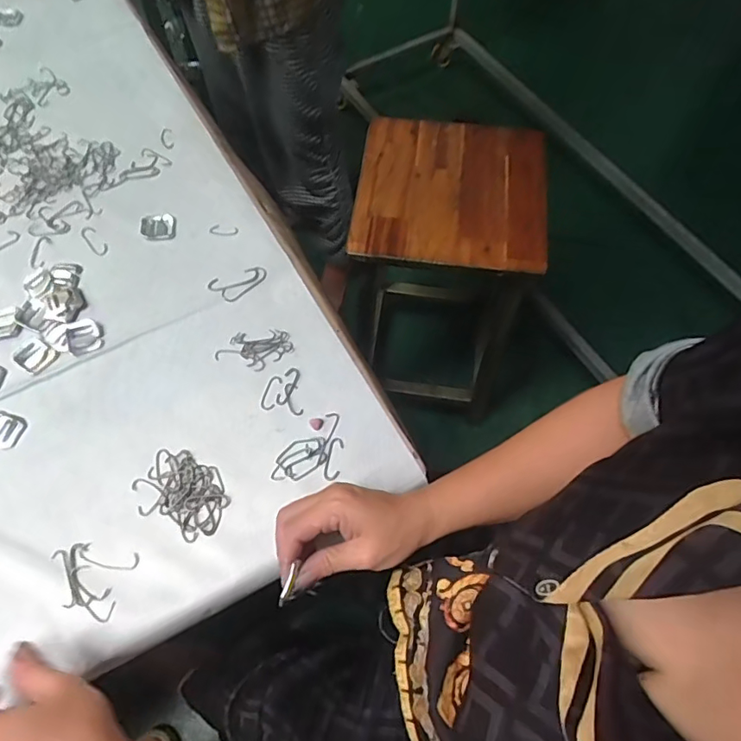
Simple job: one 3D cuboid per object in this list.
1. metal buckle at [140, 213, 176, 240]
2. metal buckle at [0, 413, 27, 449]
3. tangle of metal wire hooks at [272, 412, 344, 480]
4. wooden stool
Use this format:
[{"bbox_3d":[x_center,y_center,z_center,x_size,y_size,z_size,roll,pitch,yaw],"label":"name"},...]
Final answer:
[{"bbox_3d":[-0.231,-0.157,0.568,0.035,0.009,0.031,-6,65,-2],"label":"metal buckle"},{"bbox_3d":[-0.334,0.053,0.469,0.036,0.004,0.031,19,66,9],"label":"metal buckle"},{"bbox_3d":[-0.053,0.067,0.462,0.056,0.004,0.063,5,65,3],"label":"tangle of metal wire hooks"},{"bbox_3d":[0.143,-0.165,1.048,0.312,0.559,0.277,8,61,6],"label":"wooden stool"}]

